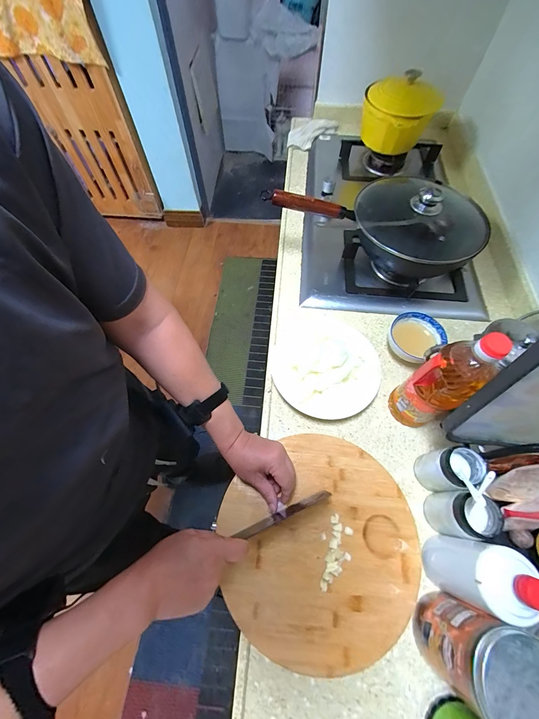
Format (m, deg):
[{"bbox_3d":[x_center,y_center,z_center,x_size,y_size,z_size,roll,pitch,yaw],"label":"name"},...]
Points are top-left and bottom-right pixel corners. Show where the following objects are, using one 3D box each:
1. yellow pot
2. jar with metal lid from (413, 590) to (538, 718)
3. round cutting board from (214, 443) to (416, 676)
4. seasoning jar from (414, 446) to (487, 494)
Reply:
[{"bbox_3d":[0.344,-0.666,0.786,0.166,0.175,0.158,1,64,1],"label":"yellow pot"},{"bbox_3d":[0.257,0.369,0.353,0.093,0.162,0.094,0,64,0],"label":"jar with metal lid"},{"bbox_3d":[0.077,0.289,0.468,0.310,0.028,0.309,0,64,0],"label":"round cutting board"},{"bbox_3d":[0.294,0.184,0.476,0.065,0.107,0.061,0,64,0],"label":"seasoning jar"}]

